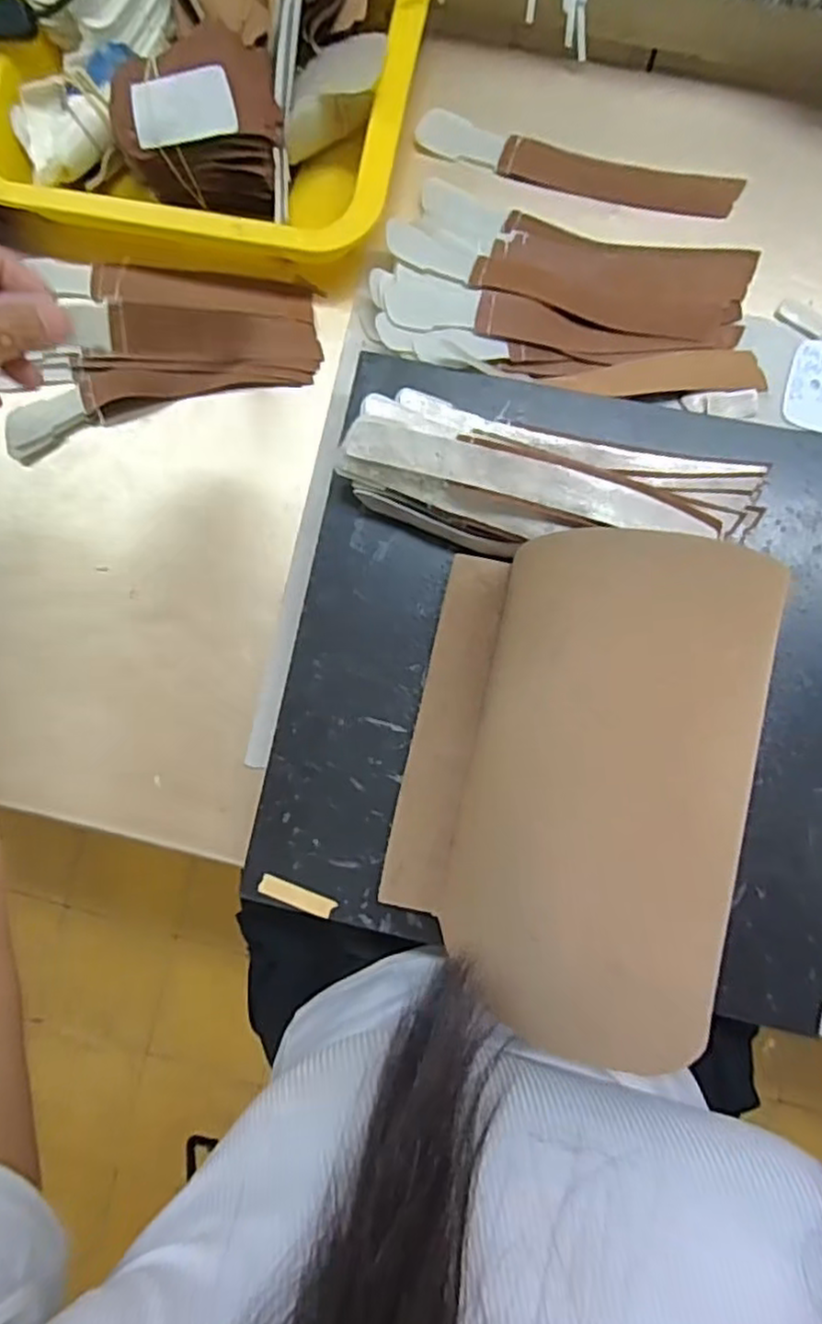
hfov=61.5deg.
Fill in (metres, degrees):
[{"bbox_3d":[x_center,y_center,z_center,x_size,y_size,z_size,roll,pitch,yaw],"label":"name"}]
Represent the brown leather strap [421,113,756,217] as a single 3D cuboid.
[{"bbox_3d":[0.099,-0.300,0.421,0.194,0.004,0.027,16,96,4],"label":"brown leather strap"}]

